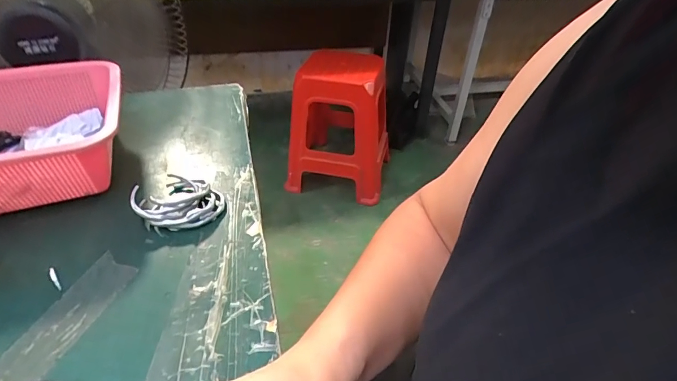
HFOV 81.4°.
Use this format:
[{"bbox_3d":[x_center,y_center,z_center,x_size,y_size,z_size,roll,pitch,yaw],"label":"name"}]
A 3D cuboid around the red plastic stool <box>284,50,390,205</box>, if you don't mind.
[{"bbox_3d":[0.013,-0.291,1.620,0.381,0.523,0.424,8,39,9],"label":"red plastic stool"}]

